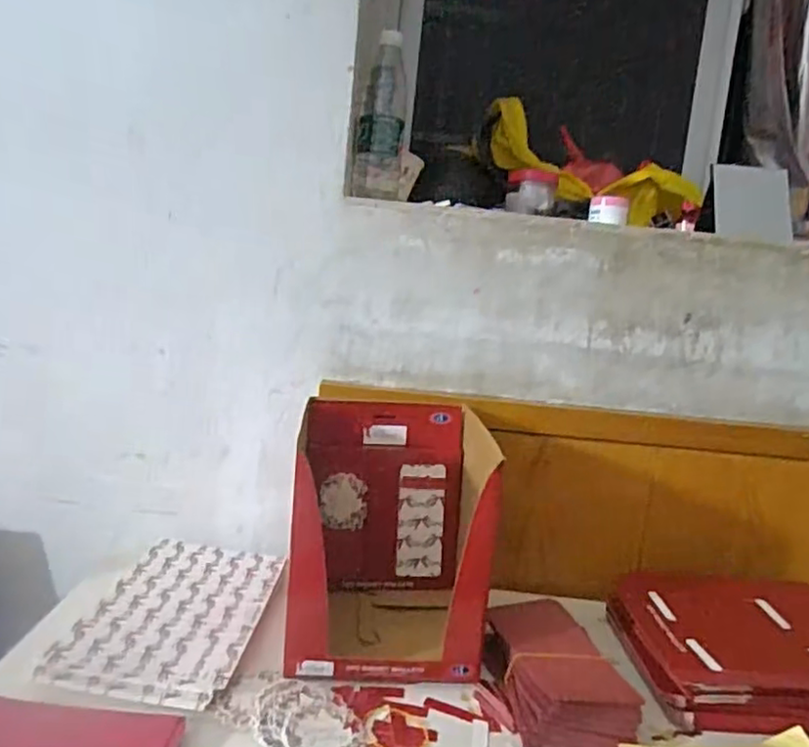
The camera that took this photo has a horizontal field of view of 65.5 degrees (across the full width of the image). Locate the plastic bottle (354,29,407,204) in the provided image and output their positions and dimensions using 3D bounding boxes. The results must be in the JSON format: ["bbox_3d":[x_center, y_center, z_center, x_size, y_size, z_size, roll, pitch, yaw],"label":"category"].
[{"bbox_3d":[-0.032,-0.349,0.867,0.063,0.204,0.072,6,8,1],"label":"plastic bottle"}]

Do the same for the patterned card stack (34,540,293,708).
[{"bbox_3d":[-0.247,0.263,0.705,0.174,0.010,0.271,7,11,3],"label":"patterned card stack"}]

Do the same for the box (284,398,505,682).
[{"bbox_3d":[-0.016,0.179,0.723,0.212,0.237,0.230,5,8,-6],"label":"box"}]

